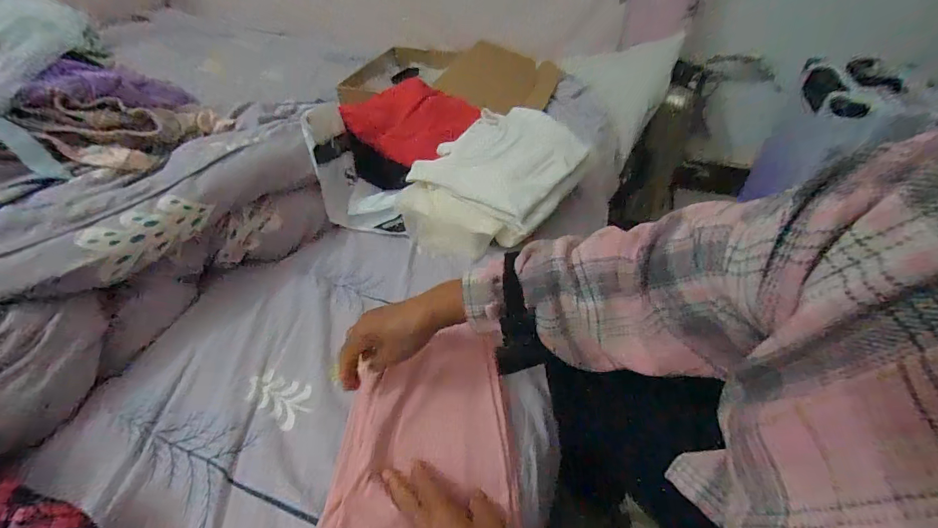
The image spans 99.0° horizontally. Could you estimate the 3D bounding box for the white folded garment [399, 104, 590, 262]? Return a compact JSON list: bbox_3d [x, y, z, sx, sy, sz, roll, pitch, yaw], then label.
[{"bbox_3d":[0.059,-0.170,0.775,0.260,0.119,0.382,26,49,25],"label":"white folded garment"}]

